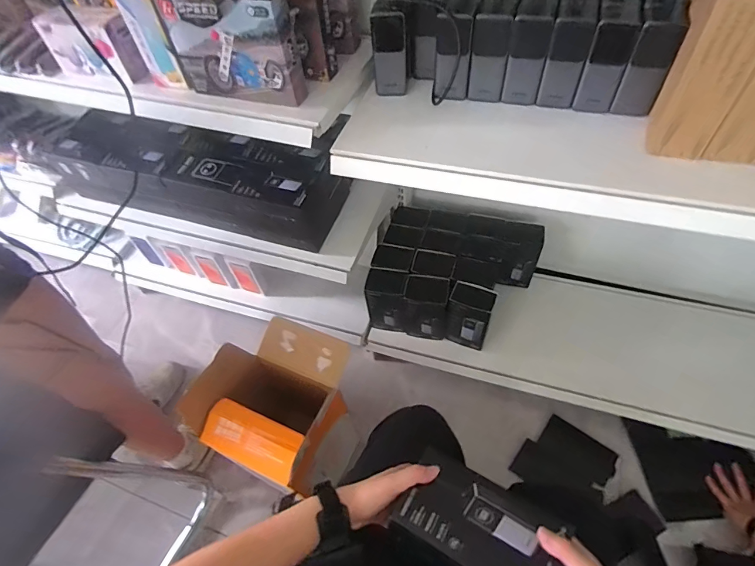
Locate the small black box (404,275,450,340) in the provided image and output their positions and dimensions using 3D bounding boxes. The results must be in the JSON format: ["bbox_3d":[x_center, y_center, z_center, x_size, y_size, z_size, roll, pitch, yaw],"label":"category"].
[{"bbox_3d":[0.122,0.067,1.035,0.104,0.179,0.075,6,55,9],"label":"small black box"}]

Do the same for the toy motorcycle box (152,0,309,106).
[{"bbox_3d":[-0.218,-0.375,0.626,0.223,0.150,0.092,17,58,16],"label":"toy motorcycle box"}]

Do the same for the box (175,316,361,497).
[{"bbox_3d":[-0.194,0.252,0.875,0.283,0.255,0.279,19,58,17],"label":"box"}]

